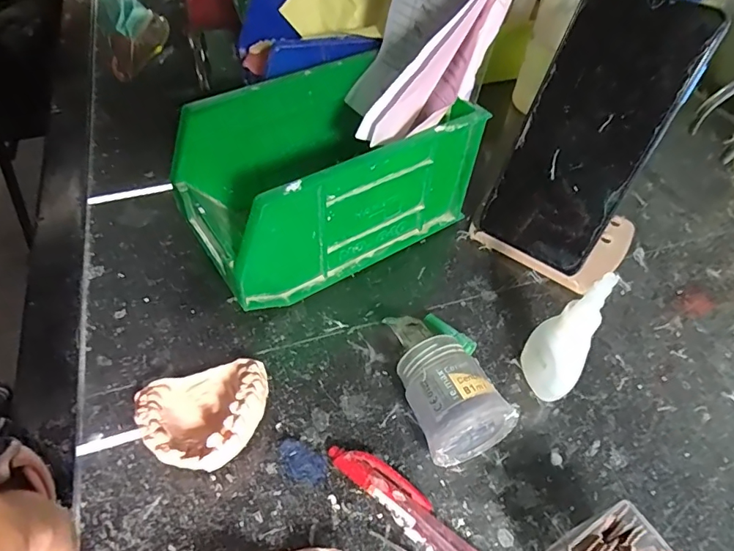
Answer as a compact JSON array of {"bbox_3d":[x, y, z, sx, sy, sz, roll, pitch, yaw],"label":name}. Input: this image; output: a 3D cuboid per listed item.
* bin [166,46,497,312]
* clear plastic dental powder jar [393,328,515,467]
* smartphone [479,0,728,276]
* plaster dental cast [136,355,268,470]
[{"bbox_3d":[-0.028,-0.063,0.309,0.166,0.090,0.099,-27,57,-23],"label":"bin"},{"bbox_3d":[0.040,0.062,0.242,0.042,0.044,0.052,-17,54,-16],"label":"clear plastic dental powder jar"},{"bbox_3d":[0.129,-0.080,0.286,0.071,0.155,0.006,33,31,22],"label":"smartphone"},{"bbox_3d":[-0.080,0.069,0.239,0.061,0.028,0.056,-13,53,-13],"label":"plaster dental cast"}]

